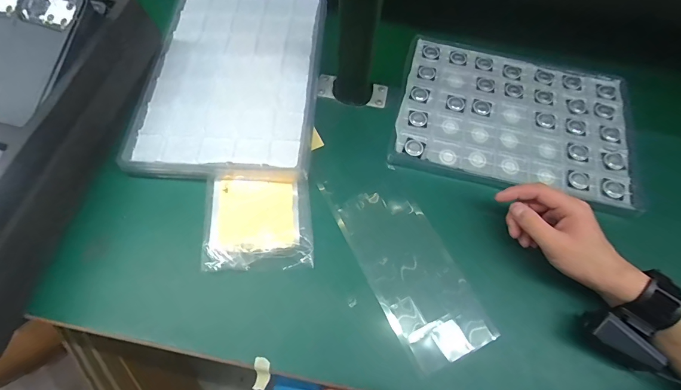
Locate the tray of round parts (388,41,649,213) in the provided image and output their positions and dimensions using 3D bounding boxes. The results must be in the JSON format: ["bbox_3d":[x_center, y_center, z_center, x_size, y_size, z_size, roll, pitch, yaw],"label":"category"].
[{"bbox_3d":[0.242,-0.109,0.485,0.308,0.015,0.235,14,67,4],"label":"tray of round parts"}]

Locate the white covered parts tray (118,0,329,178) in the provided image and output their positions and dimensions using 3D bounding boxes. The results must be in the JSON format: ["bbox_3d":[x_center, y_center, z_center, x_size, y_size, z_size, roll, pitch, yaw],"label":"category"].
[{"bbox_3d":[-0.141,-0.169,0.482,0.228,0.019,0.317,5,66,0],"label":"white covered parts tray"}]

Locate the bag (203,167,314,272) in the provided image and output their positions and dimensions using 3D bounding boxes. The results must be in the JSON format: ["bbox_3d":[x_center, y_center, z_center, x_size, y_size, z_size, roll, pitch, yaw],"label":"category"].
[{"bbox_3d":[-0.095,0.025,0.405,0.117,0.023,0.116,-4,67,-4],"label":"bag"}]

